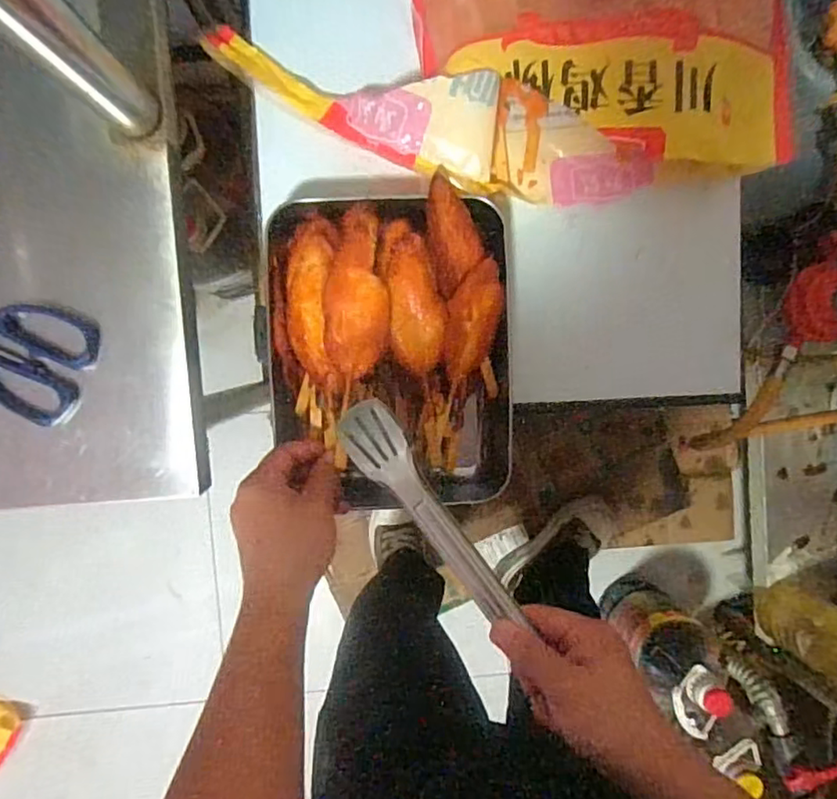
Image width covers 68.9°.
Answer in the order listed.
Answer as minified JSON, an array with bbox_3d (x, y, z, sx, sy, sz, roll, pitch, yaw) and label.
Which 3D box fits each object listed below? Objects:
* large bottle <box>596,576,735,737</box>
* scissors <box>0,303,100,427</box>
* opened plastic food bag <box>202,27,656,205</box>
[{"bbox_3d":[0.441,0.438,1.114,0.133,0.301,0.139,44,90,-4],"label":"large bottle"},{"bbox_3d":[-0.329,-0.043,0.462,0.157,0.019,0.085,20,92,-4],"label":"scissors"},{"bbox_3d":[0.010,-0.235,0.509,0.392,0.066,0.105,9,93,-3],"label":"opened plastic food bag"}]

